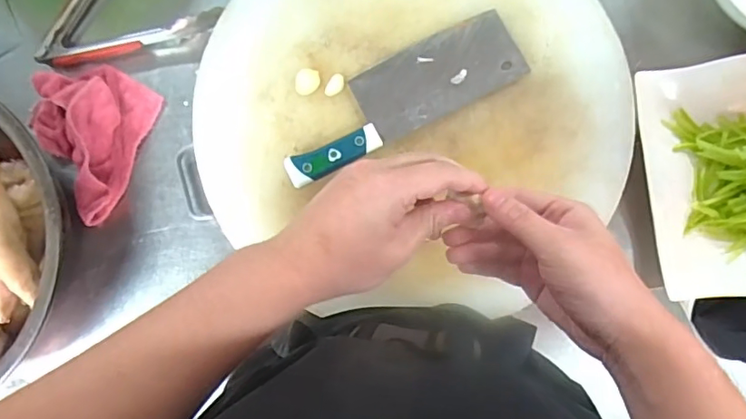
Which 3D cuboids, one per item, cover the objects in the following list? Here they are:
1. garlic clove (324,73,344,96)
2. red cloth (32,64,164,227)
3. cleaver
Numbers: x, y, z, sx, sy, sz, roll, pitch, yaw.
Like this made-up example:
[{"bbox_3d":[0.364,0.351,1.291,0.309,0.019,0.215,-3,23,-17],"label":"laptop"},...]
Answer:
[{"bbox_3d":[-0.040,-0.131,0.568,0.015,0.006,0.026,33,85,4],"label":"garlic clove"},{"bbox_3d":[-0.326,-0.084,0.592,0.129,0.041,0.167,22,85,4],"label":"red cloth"},{"bbox_3d":[0.027,-0.119,0.557,0.269,0.019,0.079,-28,84,-1],"label":"cleaver"}]

